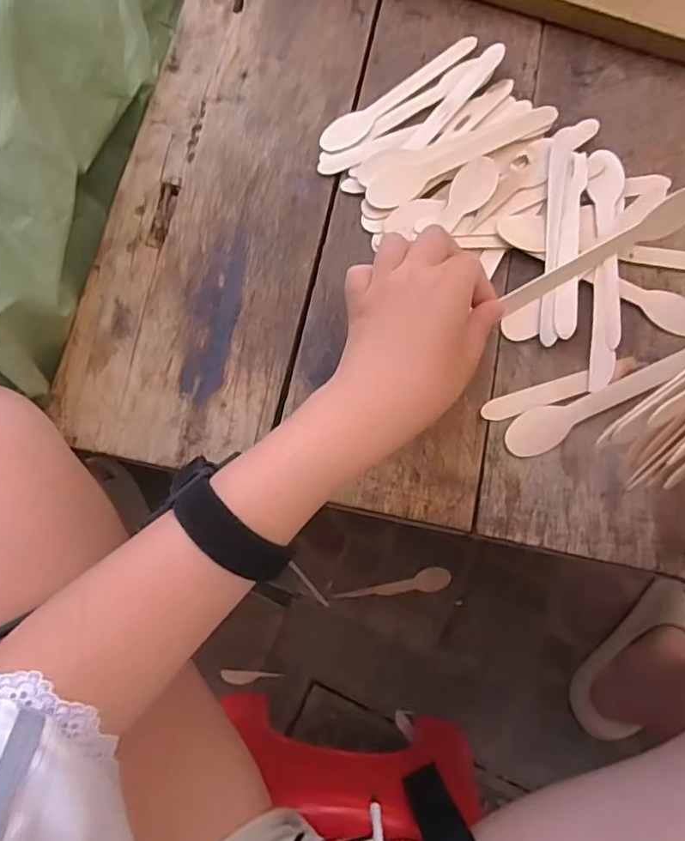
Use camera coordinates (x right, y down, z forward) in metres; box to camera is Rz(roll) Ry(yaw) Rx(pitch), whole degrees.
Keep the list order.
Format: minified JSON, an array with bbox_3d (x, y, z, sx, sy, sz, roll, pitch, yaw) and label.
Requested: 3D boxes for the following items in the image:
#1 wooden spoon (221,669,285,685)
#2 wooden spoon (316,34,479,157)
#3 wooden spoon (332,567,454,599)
[{"bbox_3d":[-0.109,0.310,0.690,0.073,0.007,0.016,6,74,2],"label":"wooden spoon"},{"bbox_3d":[0.043,-0.259,0.447,0.153,0.004,0.030,-43,80,-10],"label":"wooden spoon"},{"bbox_3d":[0.066,0.210,0.723,0.144,0.009,0.030,-9,77,-2],"label":"wooden spoon"}]

